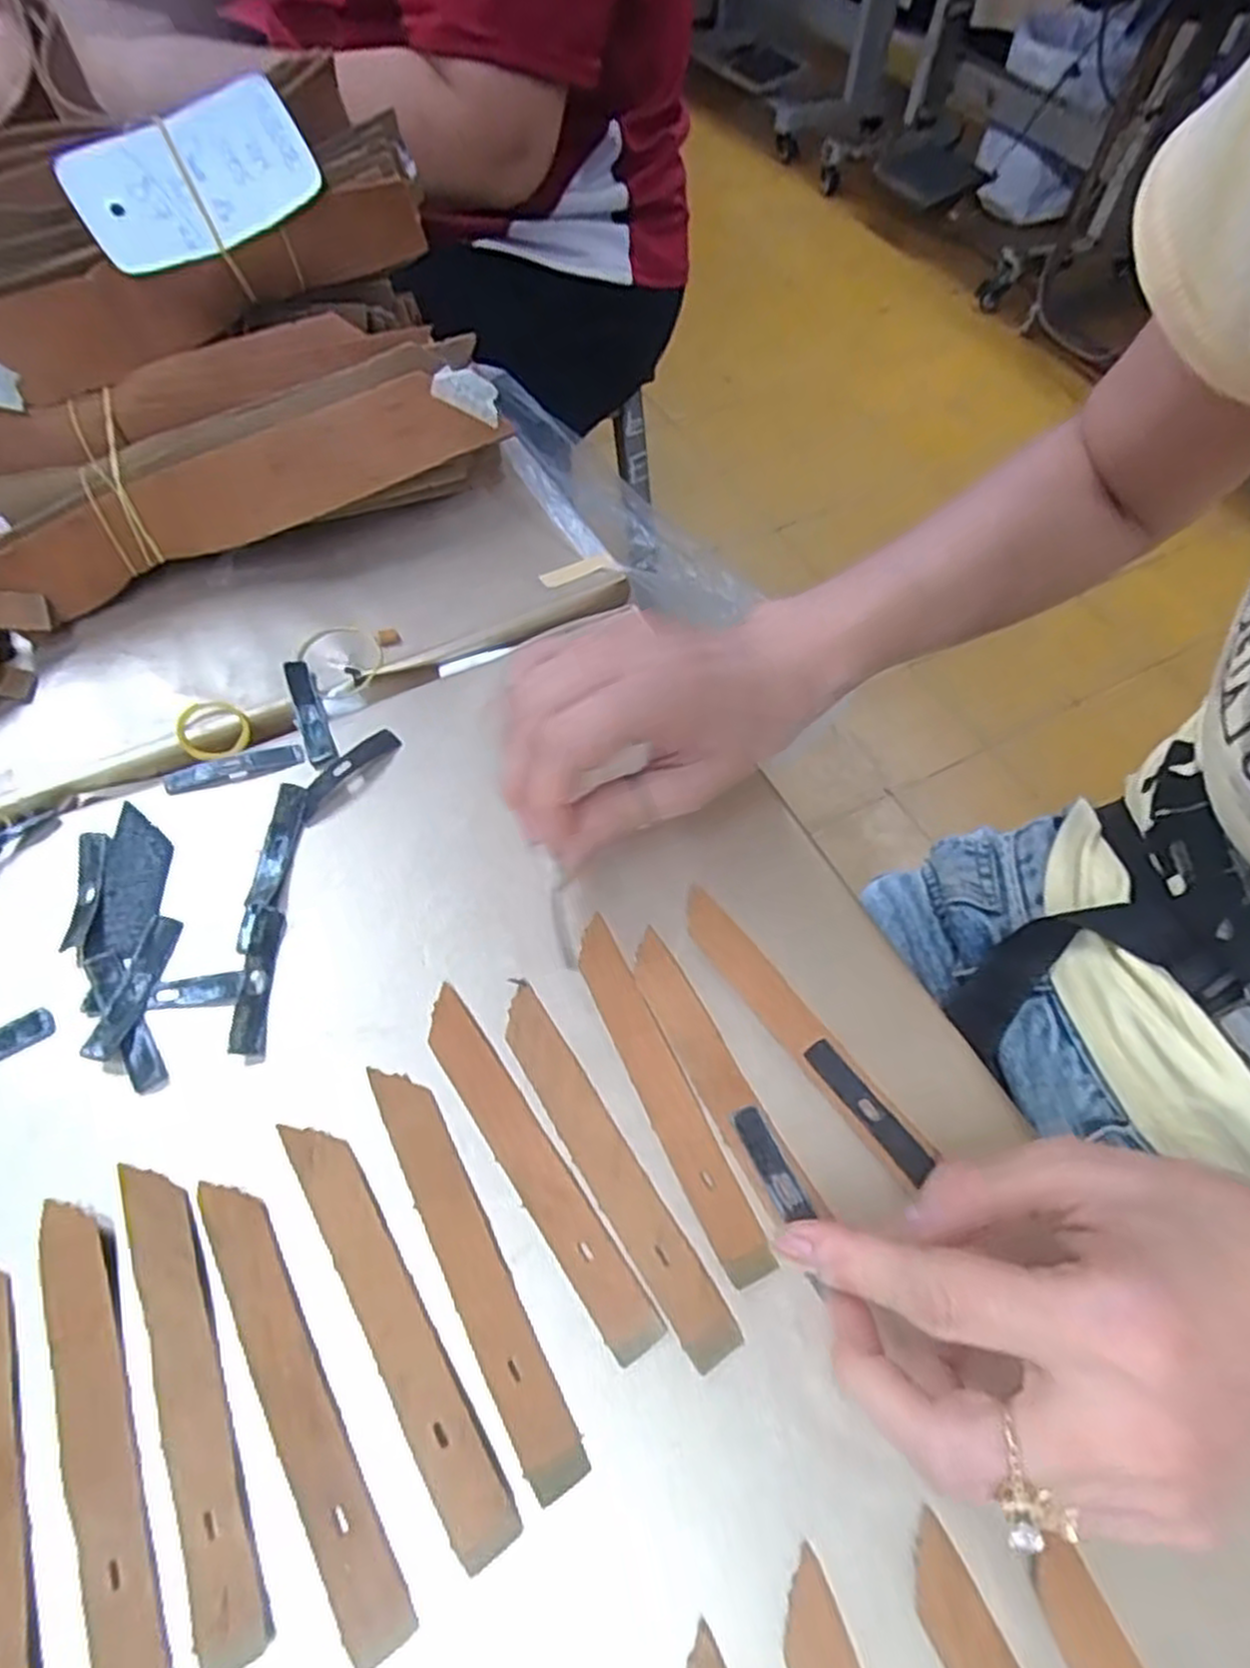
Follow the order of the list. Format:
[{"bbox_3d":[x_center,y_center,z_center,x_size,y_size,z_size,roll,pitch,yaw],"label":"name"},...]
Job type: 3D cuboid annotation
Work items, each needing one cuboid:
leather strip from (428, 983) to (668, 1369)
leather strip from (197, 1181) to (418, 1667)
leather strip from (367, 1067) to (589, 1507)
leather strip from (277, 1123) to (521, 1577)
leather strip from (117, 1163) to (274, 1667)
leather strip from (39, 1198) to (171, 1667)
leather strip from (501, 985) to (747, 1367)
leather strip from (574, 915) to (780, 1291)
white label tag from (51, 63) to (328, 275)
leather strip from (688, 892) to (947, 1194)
[{"bbox_3d":[-0.031,0.102,0.252,0.016,0.004,0.124,-30,64,-20],"label":"leather strip"},{"bbox_3d":[-0.091,0.151,0.217,0.018,0.004,0.122,-27,63,-19],"label":"leather strip"},{"bbox_3d":[-0.047,0.125,0.237,0.017,0.004,0.124,-25,63,-17],"label":"leather strip"},{"bbox_3d":[-0.067,0.137,0.228,0.018,0.004,0.123,-29,64,-19],"label":"leather strip"},{"bbox_3d":[-0.120,0.149,0.218,0.017,0.004,0.123,-21,62,-16],"label":"leather strip"},{"bbox_3d":[-0.141,0.157,0.211,0.017,0.004,0.122,-23,62,-16],"label":"leather strip"},{"bbox_3d":[-0.006,0.103,0.253,0.017,0.004,0.124,-28,64,-19],"label":"leather strip"},{"bbox_3d":[0.013,0.084,0.267,0.017,0.004,0.124,-21,62,-15],"label":"leather strip"},{"bbox_3d":[-0.197,-0.300,0.364,0.102,0.013,0.056,-33,102,-5],"label":"white label tag"},{"bbox_3d":[0.059,0.067,0.279,0.018,0.006,0.117,-32,64,-20],"label":"leather strip"}]

